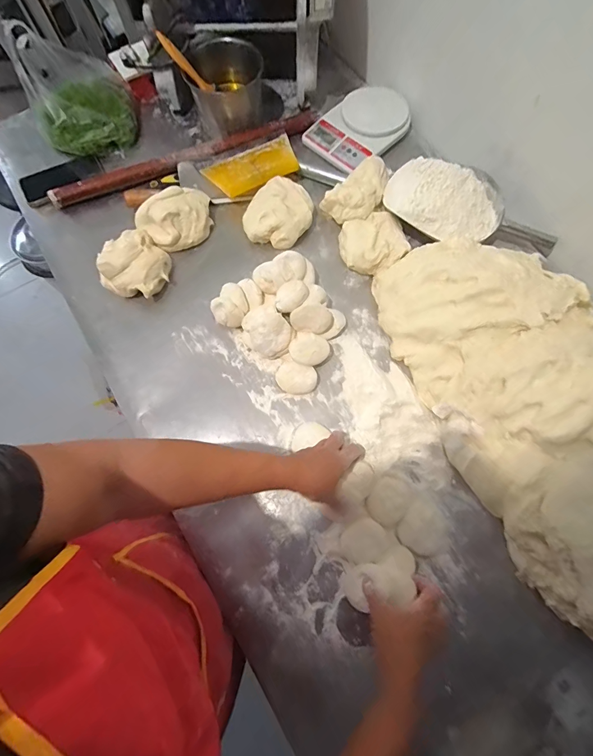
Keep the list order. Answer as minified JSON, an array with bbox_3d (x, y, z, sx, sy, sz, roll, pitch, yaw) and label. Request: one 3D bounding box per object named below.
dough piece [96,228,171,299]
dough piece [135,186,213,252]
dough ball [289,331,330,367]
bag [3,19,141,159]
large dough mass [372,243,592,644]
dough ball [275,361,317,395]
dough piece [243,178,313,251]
[{"bbox_3d":[-0.292,-0.207,0.637,0.113,0.066,0.118,0,72,1],"label":"dough piece"},{"bbox_3d":[-0.225,-0.297,0.662,0.131,0.065,0.086,-26,73,-7],"label":"dough piece"},{"bbox_3d":[0.022,-0.044,0.589,0.060,0.039,0.055,0,72,1],"label":"dough ball"},{"bbox_3d":[-0.433,-0.564,0.685,0.194,0.165,0.127,-28,73,-8],"label":"bag"},{"bbox_3d":[0.365,0.045,0.489,0.275,0.123,0.616,-24,73,-6],"label":"large dough mass"},{"bbox_3d":[0.000,0.002,0.577,0.065,0.029,0.048,12,72,5],"label":"dough ball"},{"bbox_3d":[-0.033,-0.309,0.661,0.117,0.052,0.117,0,72,1],"label":"dough piece"}]

